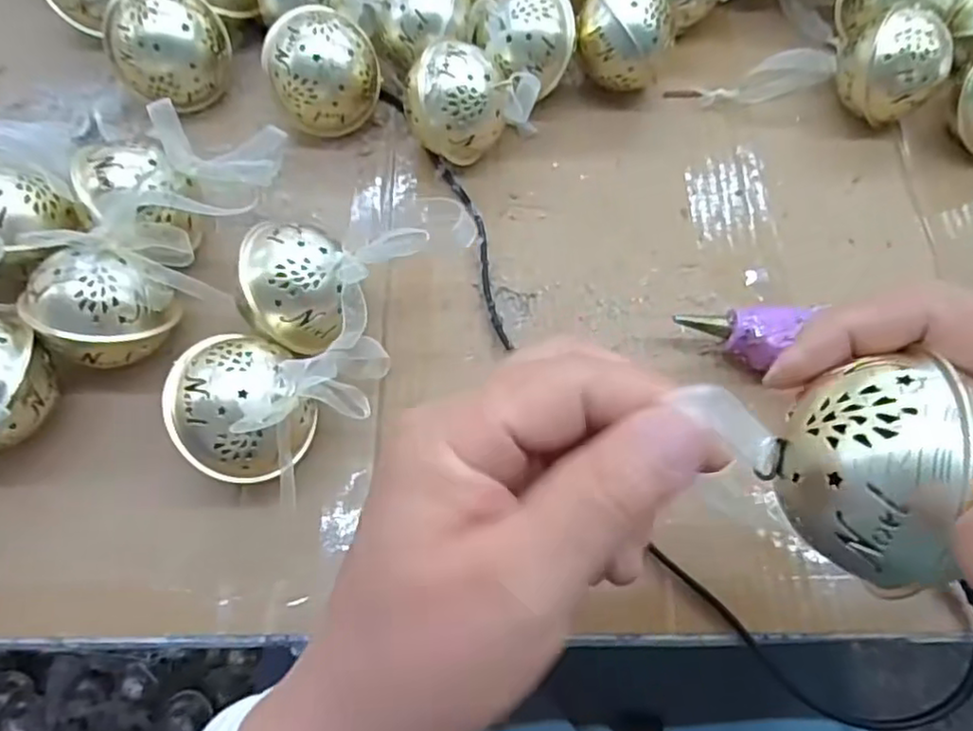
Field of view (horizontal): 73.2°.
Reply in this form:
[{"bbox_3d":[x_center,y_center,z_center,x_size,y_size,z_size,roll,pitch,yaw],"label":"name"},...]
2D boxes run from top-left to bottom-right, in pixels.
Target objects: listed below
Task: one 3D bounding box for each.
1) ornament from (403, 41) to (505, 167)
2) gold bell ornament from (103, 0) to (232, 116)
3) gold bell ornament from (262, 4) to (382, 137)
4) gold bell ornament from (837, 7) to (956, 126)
[{"bbox_3d":[-0.016,-0.135,0.342,0.048,0.052,0.051,-4,66,-3],"label":"ornament"},{"bbox_3d":[-0.167,-0.164,0.347,0.054,0.054,0.047,-5,66,-4],"label":"gold bell ornament"},{"bbox_3d":[-0.085,-0.151,0.348,0.056,0.056,0.047,-12,67,-7],"label":"gold bell ornament"},{"bbox_3d":[0.219,-0.159,0.358,0.052,0.054,0.046,38,70,14],"label":"gold bell ornament"}]

